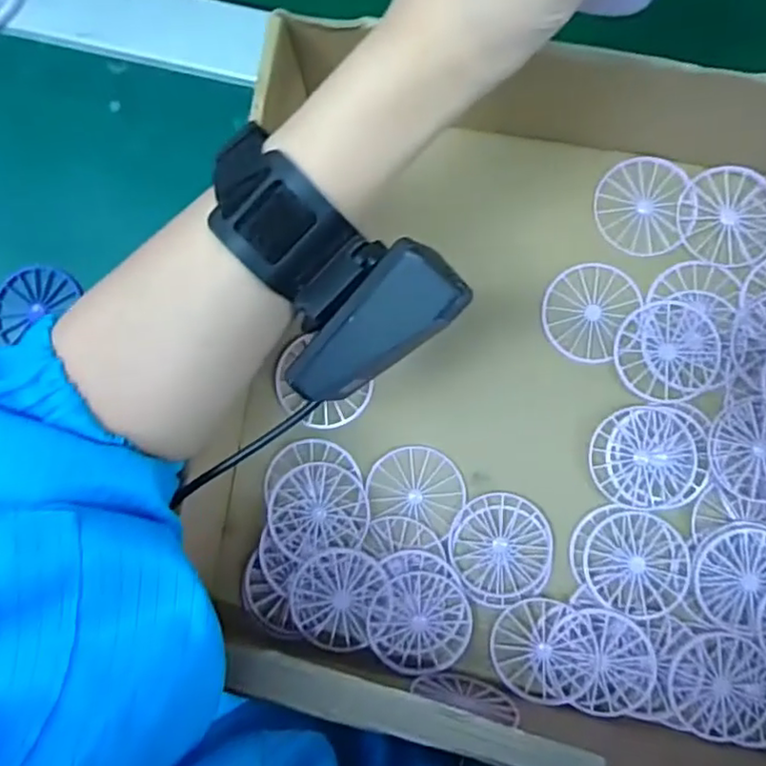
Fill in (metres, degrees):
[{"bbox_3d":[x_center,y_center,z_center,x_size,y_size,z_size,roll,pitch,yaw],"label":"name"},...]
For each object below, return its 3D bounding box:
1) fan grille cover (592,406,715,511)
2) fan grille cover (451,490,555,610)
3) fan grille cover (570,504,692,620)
[{"bbox_3d":[0.133,0.036,0.322,0.055,0.004,0.051,2,88,3],"label":"fan grille cover"},{"bbox_3d":[0.059,0.084,0.325,0.050,0.004,0.054,0,88,3],"label":"fan grille cover"},{"bbox_3d":[0.122,0.088,0.317,0.056,0.006,0.048,21,89,3],"label":"fan grille cover"}]

